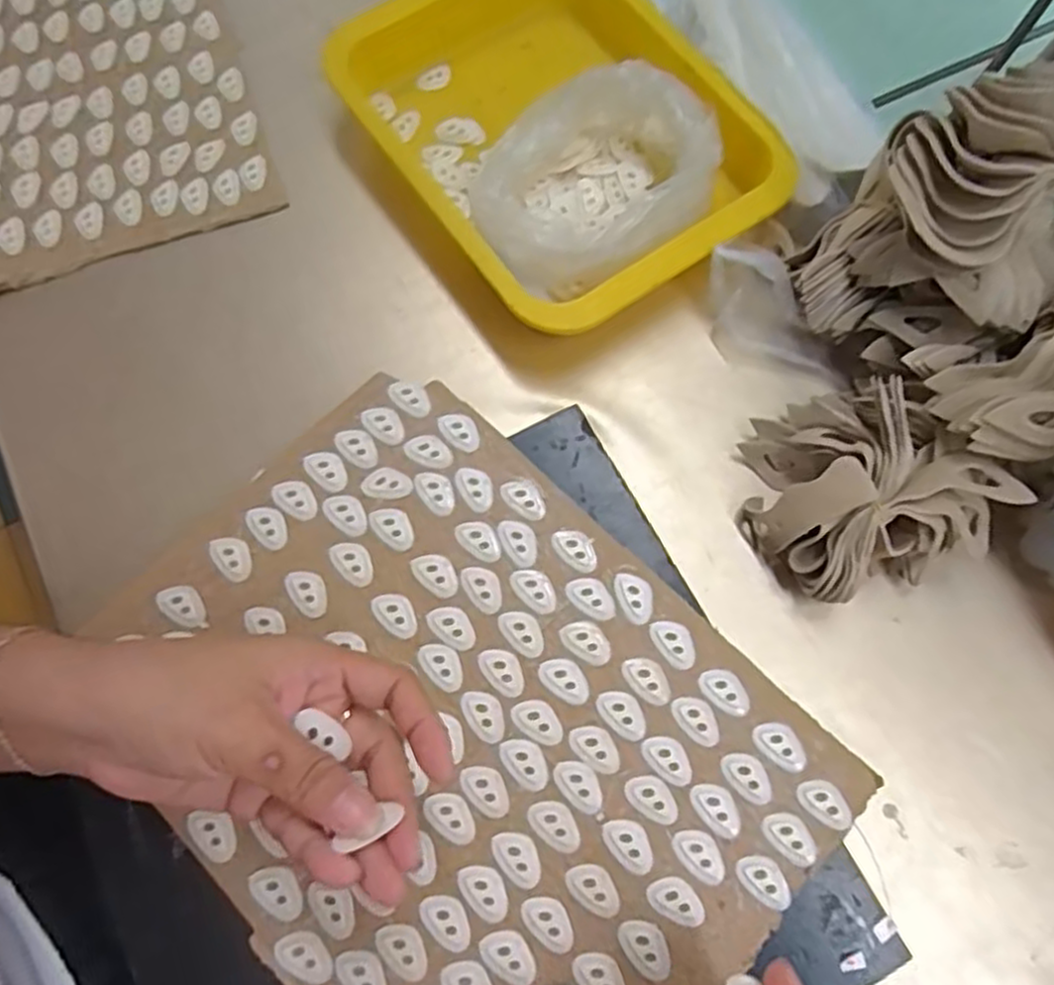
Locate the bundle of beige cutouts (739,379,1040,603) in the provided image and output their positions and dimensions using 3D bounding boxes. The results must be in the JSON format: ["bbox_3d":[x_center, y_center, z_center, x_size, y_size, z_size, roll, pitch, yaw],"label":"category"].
[{"bbox_3d":[0.170,-0.001,0.380,0.100,0.058,0.110,0,73,1],"label":"bundle of beige cutouts"}]

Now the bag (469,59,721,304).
[{"bbox_3d":[0.043,-0.182,0.433,0.149,0.054,0.111,-35,76,-9],"label":"bag"}]

